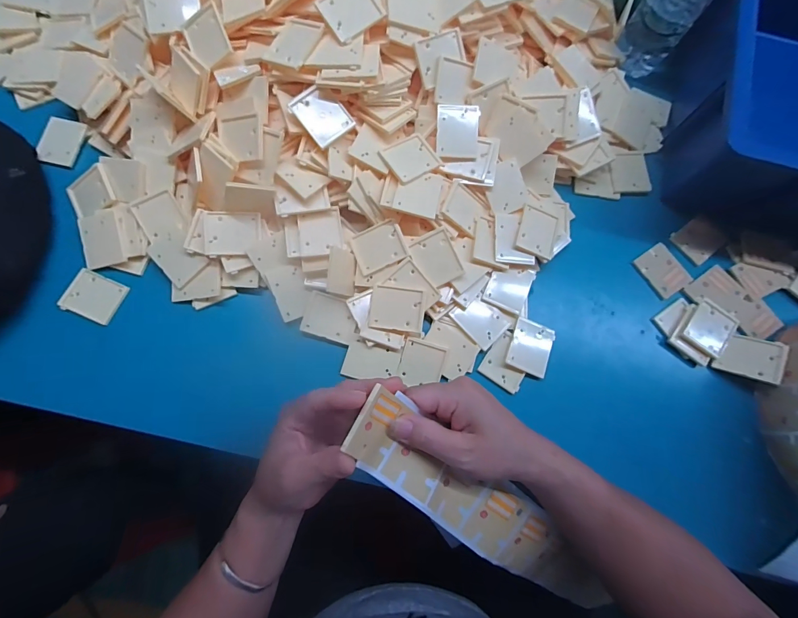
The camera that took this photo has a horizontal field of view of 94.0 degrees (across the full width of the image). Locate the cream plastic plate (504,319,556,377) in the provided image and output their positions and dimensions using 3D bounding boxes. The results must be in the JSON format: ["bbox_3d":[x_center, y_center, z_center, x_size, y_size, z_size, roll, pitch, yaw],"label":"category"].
[{"bbox_3d":[0.129,0.038,0.365,0.039,0.009,0.050,22,77,3],"label":"cream plastic plate"}]

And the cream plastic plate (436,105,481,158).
[{"bbox_3d":[0.059,-0.177,0.371,0.042,0.004,0.050,1,95,-3],"label":"cream plastic plate"}]

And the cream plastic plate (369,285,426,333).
[{"bbox_3d":[-0.001,0.000,0.352,0.050,0.004,0.040,7,88,2],"label":"cream plastic plate"}]

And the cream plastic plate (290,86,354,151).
[{"bbox_3d":[-0.071,-0.179,0.343,0.041,0.007,0.048,-43,95,-15],"label":"cream plastic plate"}]

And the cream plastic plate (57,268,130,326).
[{"bbox_3d":[-0.296,-0.012,0.361,0.050,0.006,0.043,22,77,3],"label":"cream plastic plate"}]

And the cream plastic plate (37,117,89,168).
[{"bbox_3d":[-0.361,-0.180,0.397,0.041,0.007,0.057,8,77,0],"label":"cream plastic plate"}]

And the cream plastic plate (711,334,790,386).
[{"bbox_3d":[0.344,0.046,0.364,0.048,0.010,0.046,20,63,36],"label":"cream plastic plate"}]

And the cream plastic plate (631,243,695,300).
[{"bbox_3d":[0.281,-0.041,0.395,0.044,0.004,0.051,-32,80,-9],"label":"cream plastic plate"}]

